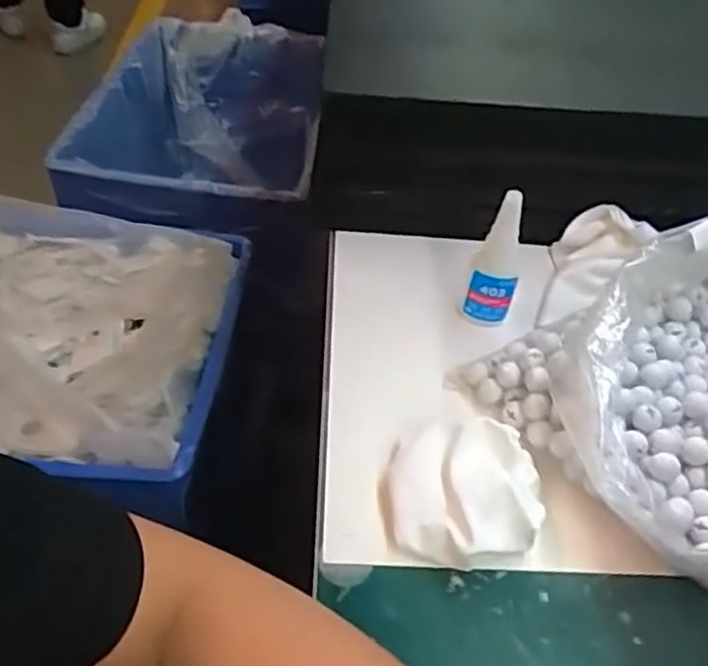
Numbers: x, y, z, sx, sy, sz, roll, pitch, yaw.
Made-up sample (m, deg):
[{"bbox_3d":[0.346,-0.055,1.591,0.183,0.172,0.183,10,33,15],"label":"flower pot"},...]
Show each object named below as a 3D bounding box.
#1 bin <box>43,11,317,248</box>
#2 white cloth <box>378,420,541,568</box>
[{"bbox_3d":[-0.263,-0.319,1.331,0.356,0.289,0.521,4,46,-1],"label":"bin"},{"bbox_3d":[0.064,0.091,0.423,0.087,0.041,0.077,2,46,-3],"label":"white cloth"}]

